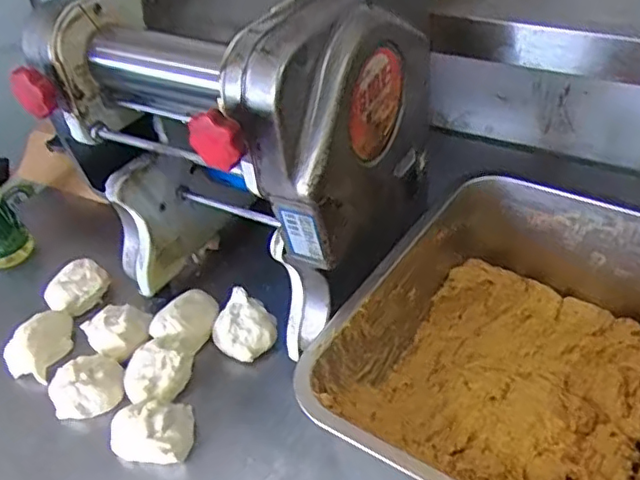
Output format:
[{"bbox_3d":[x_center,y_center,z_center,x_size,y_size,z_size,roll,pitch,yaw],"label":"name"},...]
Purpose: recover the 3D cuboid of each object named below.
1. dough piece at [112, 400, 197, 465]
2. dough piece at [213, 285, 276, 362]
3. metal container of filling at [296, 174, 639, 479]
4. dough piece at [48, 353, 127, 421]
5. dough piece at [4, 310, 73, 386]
[{"bbox_3d":[-0.164,0.183,0.603,0.079,0.046,0.062,-7,40,-1],"label":"dough piece"},{"bbox_3d":[-0.087,0.096,0.693,0.064,0.040,0.067,-4,40,3],"label":"dough piece"},{"bbox_3d":[0.177,0.111,0.549,0.256,0.151,0.342,21,47,29],"label":"metal container of filling"},{"bbox_3d":[-0.248,0.151,0.655,0.075,0.035,0.071,-4,40,3],"label":"dough piece"},{"bbox_3d":[-0.316,0.114,0.706,0.053,0.040,0.089,7,41,15],"label":"dough piece"}]

